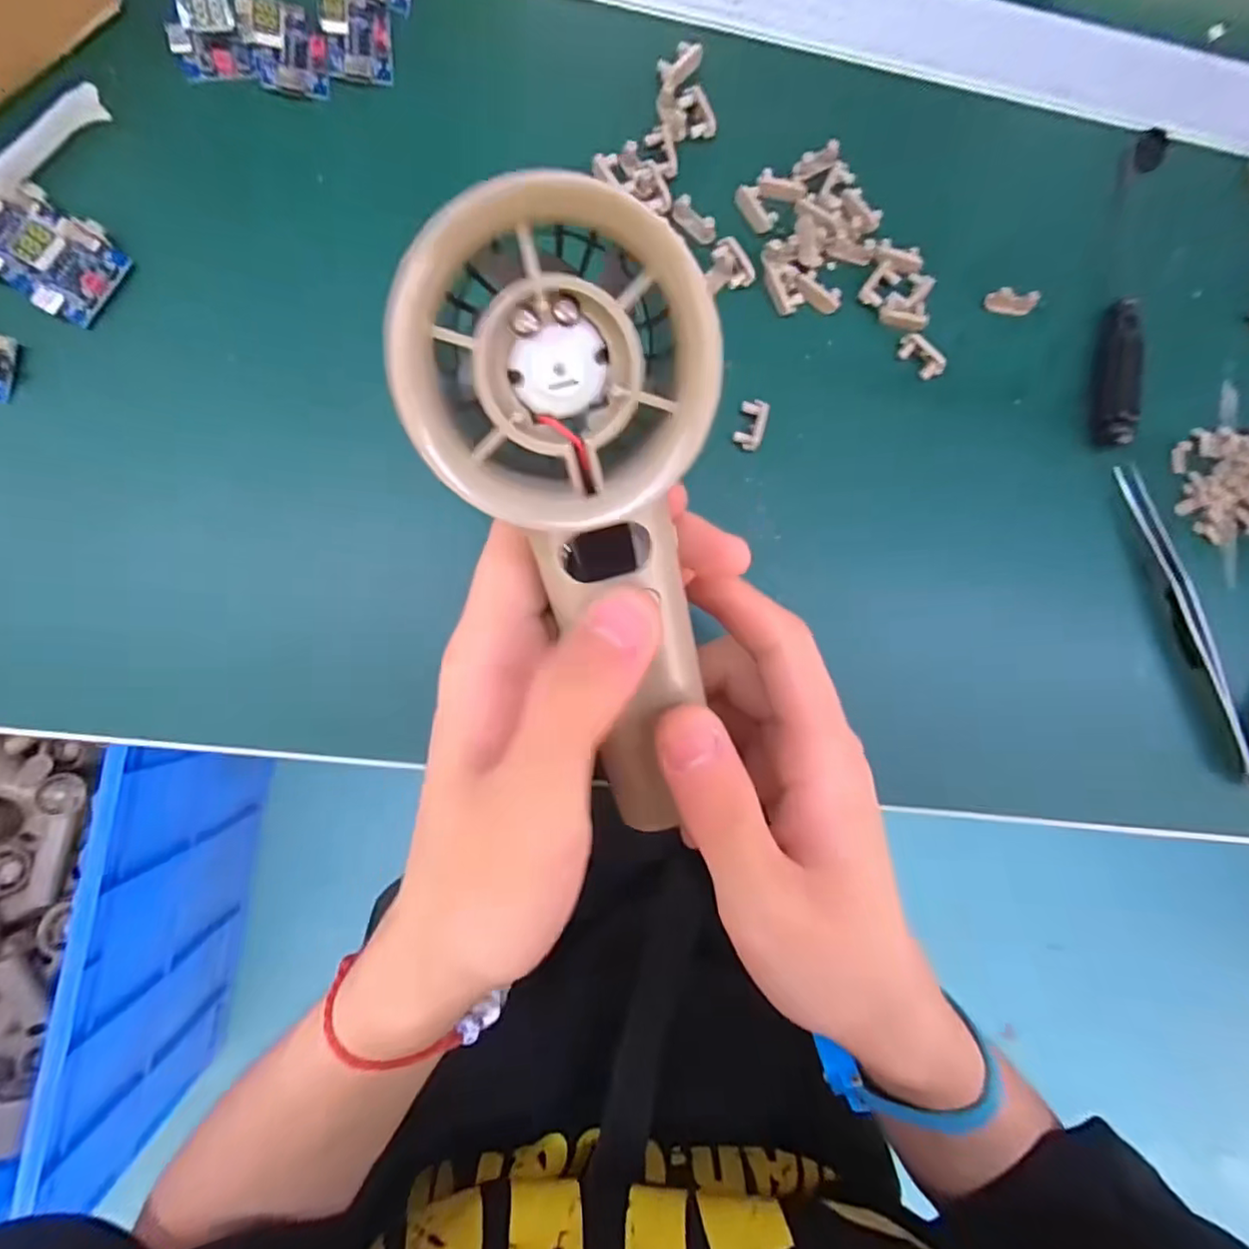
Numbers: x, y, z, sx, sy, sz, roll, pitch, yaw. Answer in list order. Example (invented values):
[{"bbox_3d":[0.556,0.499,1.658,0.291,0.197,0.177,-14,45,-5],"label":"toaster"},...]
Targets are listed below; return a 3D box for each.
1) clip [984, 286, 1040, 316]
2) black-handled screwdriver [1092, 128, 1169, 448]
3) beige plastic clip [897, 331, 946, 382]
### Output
[{"bbox_3d":[0.158,-0.131,0.247,0.019,0.009,0.006,11,85,8],"label":"clip"},{"bbox_3d":[0.211,-0.143,0.252,0.017,0.010,0.141,13,85,-7],"label":"black-handled screwdriver"},{"bbox_3d":[0.118,-0.107,0.244,0.020,0.009,0.009,45,82,-4],"label":"beige plastic clip"}]

